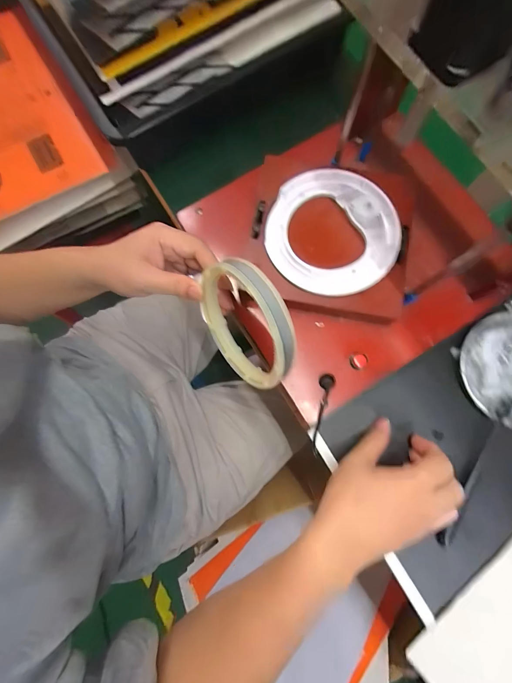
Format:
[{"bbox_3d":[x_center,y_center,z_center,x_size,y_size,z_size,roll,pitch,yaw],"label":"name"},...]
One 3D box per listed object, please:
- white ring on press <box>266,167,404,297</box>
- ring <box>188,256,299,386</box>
[{"bbox_3d":[0.079,-0.113,0.310,0.131,0.012,0.134,0,79,1],"label":"white ring on press"},{"bbox_3d":[-0.013,-0.017,0.288,0.021,0.123,0.129,-30,61,-30],"label":"ring"}]

